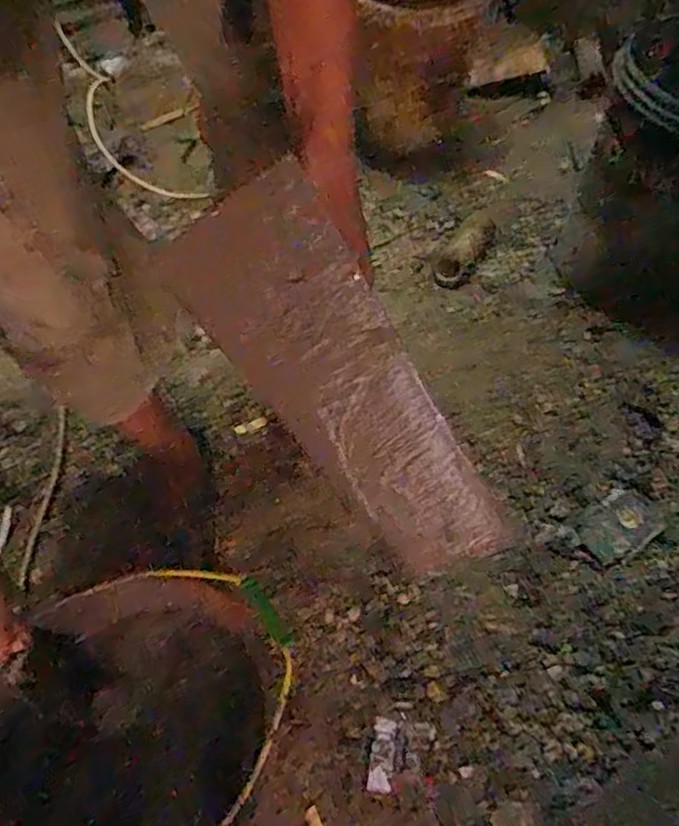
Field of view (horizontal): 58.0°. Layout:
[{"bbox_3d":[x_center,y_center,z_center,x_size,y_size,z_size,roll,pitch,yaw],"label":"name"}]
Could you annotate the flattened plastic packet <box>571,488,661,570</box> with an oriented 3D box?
[{"bbox_3d":[0.398,0.161,0.876,0.121,0.008,0.078,-31,61,-16],"label":"flattened plastic packet"}]

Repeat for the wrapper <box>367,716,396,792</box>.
[{"bbox_3d":[0.050,0.400,0.717,0.027,0.005,0.076,6,58,7],"label":"wrapper"}]

